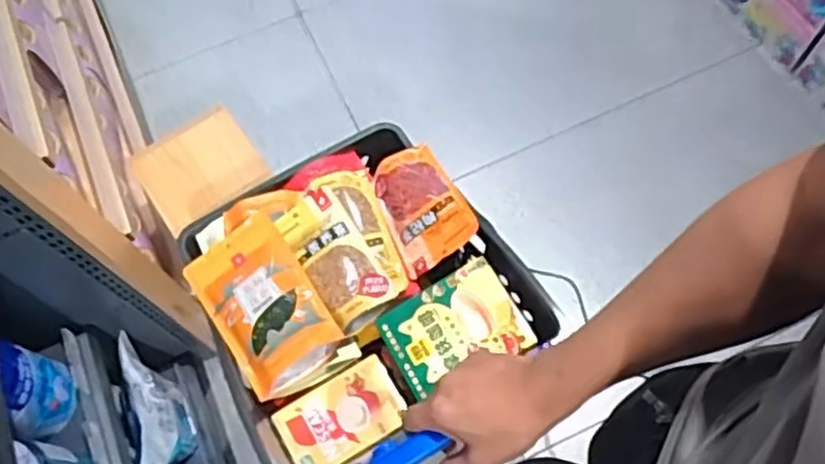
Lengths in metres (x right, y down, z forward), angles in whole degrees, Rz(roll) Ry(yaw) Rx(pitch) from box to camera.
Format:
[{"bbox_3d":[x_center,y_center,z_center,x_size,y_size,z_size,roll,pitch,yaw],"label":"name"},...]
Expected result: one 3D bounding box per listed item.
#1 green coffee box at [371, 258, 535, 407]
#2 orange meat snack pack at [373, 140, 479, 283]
[{"bbox_3d":[0.049,0.124,0.912,0.163,0.053,0.121,-25,68,-8],"label":"green coffee box"},{"bbox_3d":[0.013,-0.040,0.994,0.105,0.045,0.186,-21,68,-6],"label":"orange meat snack pack"}]

